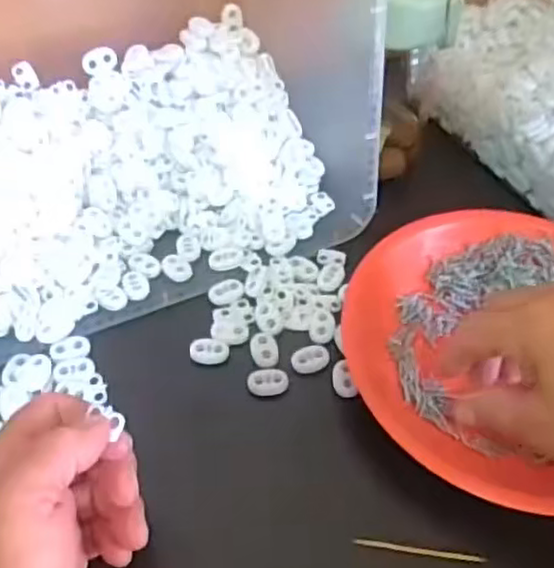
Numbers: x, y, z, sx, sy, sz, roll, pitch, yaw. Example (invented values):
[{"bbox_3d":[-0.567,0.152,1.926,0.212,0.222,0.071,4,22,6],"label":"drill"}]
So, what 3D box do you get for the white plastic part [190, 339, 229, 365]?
[{"bbox_3d":[-0.039,0.039,0.398,0.022,0.004,0.017,-3,52,-7],"label":"white plastic part"}]

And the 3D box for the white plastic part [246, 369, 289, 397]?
[{"bbox_3d":[-0.005,0.055,0.388,0.023,0.005,0.016,-2,52,-6],"label":"white plastic part"}]

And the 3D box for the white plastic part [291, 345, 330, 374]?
[{"bbox_3d":[0.019,0.042,0.396,0.022,0.004,0.015,-18,55,-18],"label":"white plastic part"}]

